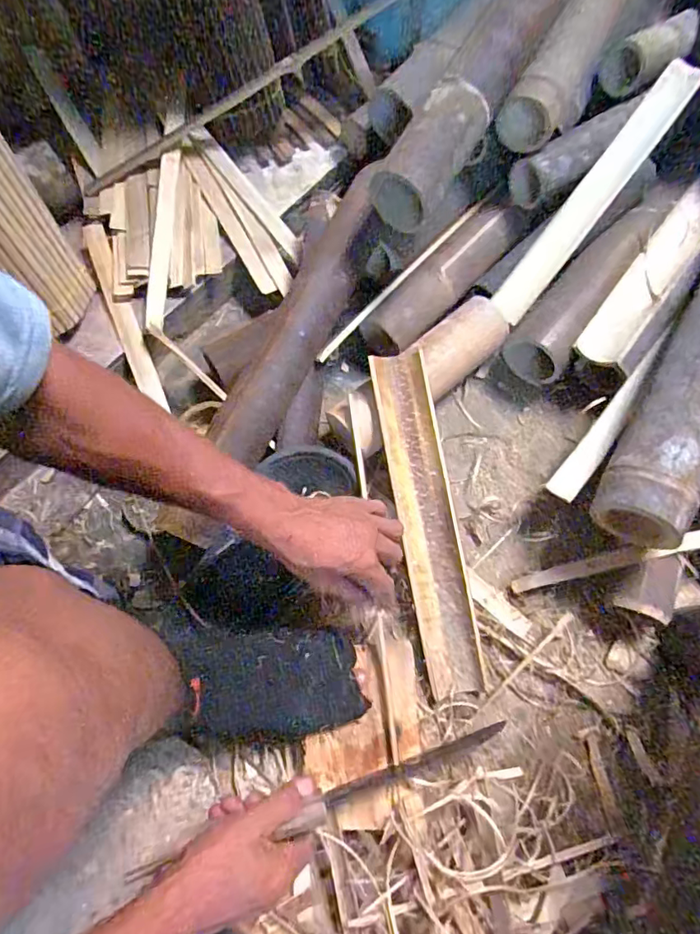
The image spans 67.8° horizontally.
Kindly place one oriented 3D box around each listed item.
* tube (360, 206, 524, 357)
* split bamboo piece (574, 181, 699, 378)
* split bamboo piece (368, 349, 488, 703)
[{"bbox_3d":[0.114,-0.234,0.653,0.055,0.055,0.261,42,76,14],"label":"tube"},{"bbox_3d":[0.371,-0.231,0.623,0.068,0.030,0.272,35,75,13],"label":"split bamboo piece"},{"bbox_3d":[0.084,0.059,0.566,0.062,0.025,0.366,-10,86,-2],"label":"split bamboo piece"}]

